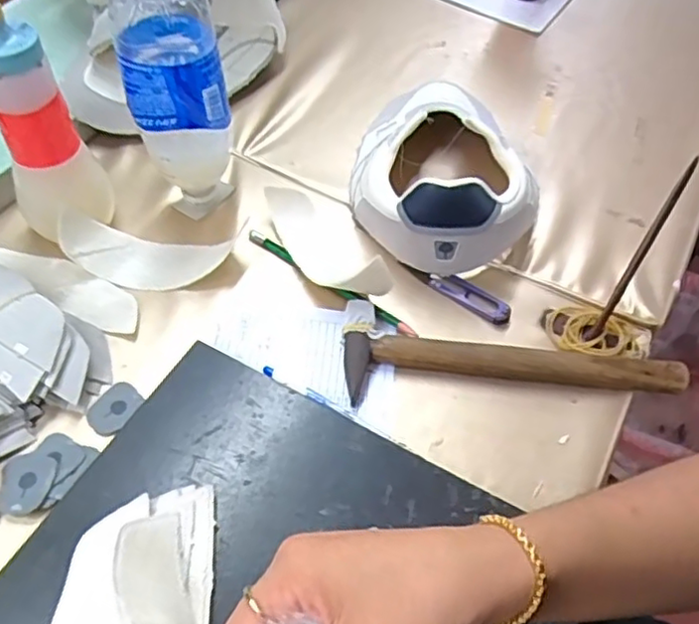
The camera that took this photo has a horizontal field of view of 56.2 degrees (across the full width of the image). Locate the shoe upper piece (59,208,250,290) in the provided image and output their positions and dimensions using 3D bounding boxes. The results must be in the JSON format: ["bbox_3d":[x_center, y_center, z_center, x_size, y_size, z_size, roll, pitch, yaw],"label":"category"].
[{"bbox_3d":[-0.162,-0.047,0.532,0.134,0.034,0.048,7,53,-16],"label":"shoe upper piece"}]

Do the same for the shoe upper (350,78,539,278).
[{"bbox_3d":[0.090,-0.144,0.581,0.165,0.079,0.229,11,55,3],"label":"shoe upper"}]

